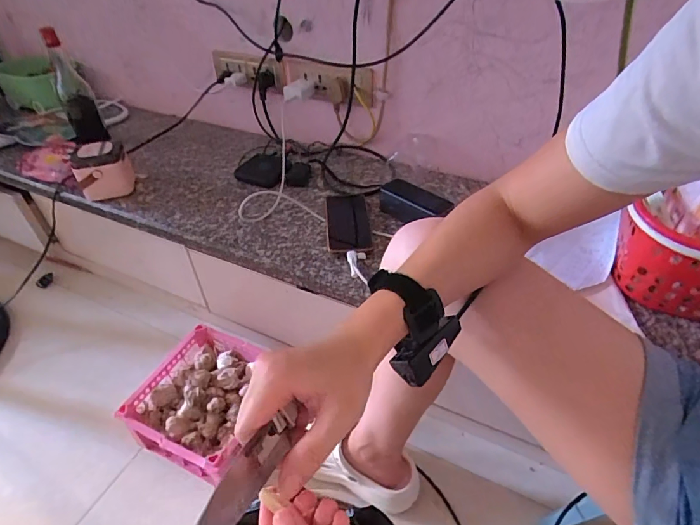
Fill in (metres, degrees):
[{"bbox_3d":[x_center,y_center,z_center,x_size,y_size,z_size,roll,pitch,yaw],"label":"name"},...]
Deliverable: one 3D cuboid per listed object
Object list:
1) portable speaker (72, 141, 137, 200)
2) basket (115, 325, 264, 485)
[{"bbox_3d":[-0.493,-0.187,0.834,0.102,0.089,0.073,-24,46,-23],"label":"portable speaker"},{"bbox_3d":[-0.254,0.260,0.778,0.225,0.122,0.233,17,45,19],"label":"basket"}]

